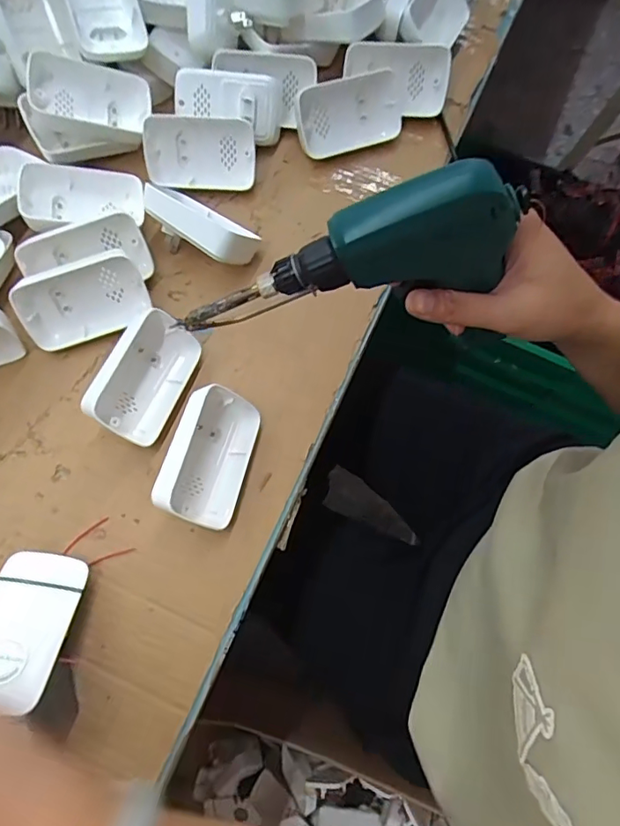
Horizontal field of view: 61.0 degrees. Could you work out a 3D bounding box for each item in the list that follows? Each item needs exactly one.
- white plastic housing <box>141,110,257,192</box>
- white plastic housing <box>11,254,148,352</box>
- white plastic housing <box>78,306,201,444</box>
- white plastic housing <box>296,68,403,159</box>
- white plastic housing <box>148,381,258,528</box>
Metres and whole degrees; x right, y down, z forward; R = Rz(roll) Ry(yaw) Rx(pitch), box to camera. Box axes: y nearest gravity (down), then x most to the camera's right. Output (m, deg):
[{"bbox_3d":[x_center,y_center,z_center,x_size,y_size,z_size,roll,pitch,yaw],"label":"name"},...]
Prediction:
[{"bbox_3d":[-0.097,-0.229,0.466,0.095,0.058,0.024,1,31,3],"label":"white plastic housing"},{"bbox_3d":[-0.180,-0.089,0.418,0.095,0.058,0.025,-22,30,-8],"label":"white plastic housing"},{"bbox_3d":[-0.124,-0.025,0.401,0.051,0.049,0.097,23,72,6],"label":"white plastic housing"},{"bbox_3d":[0.035,-0.270,0.480,0.095,0.058,0.025,-16,43,-6],"label":"white plastic housing"},{"bbox_3d":[-0.073,0.035,0.384,0.056,0.042,0.100,15,71,3],"label":"white plastic housing"}]

